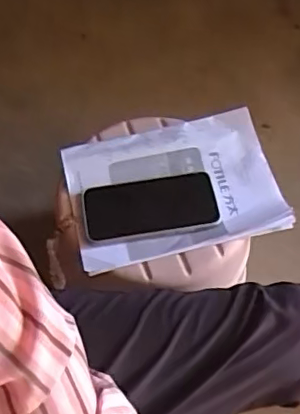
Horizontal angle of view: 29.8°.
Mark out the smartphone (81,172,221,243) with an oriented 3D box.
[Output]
[{"bbox_3d":[0.001,-0.002,0.702,0.166,0.013,0.083,-8,61,-5],"label":"smartphone"}]

